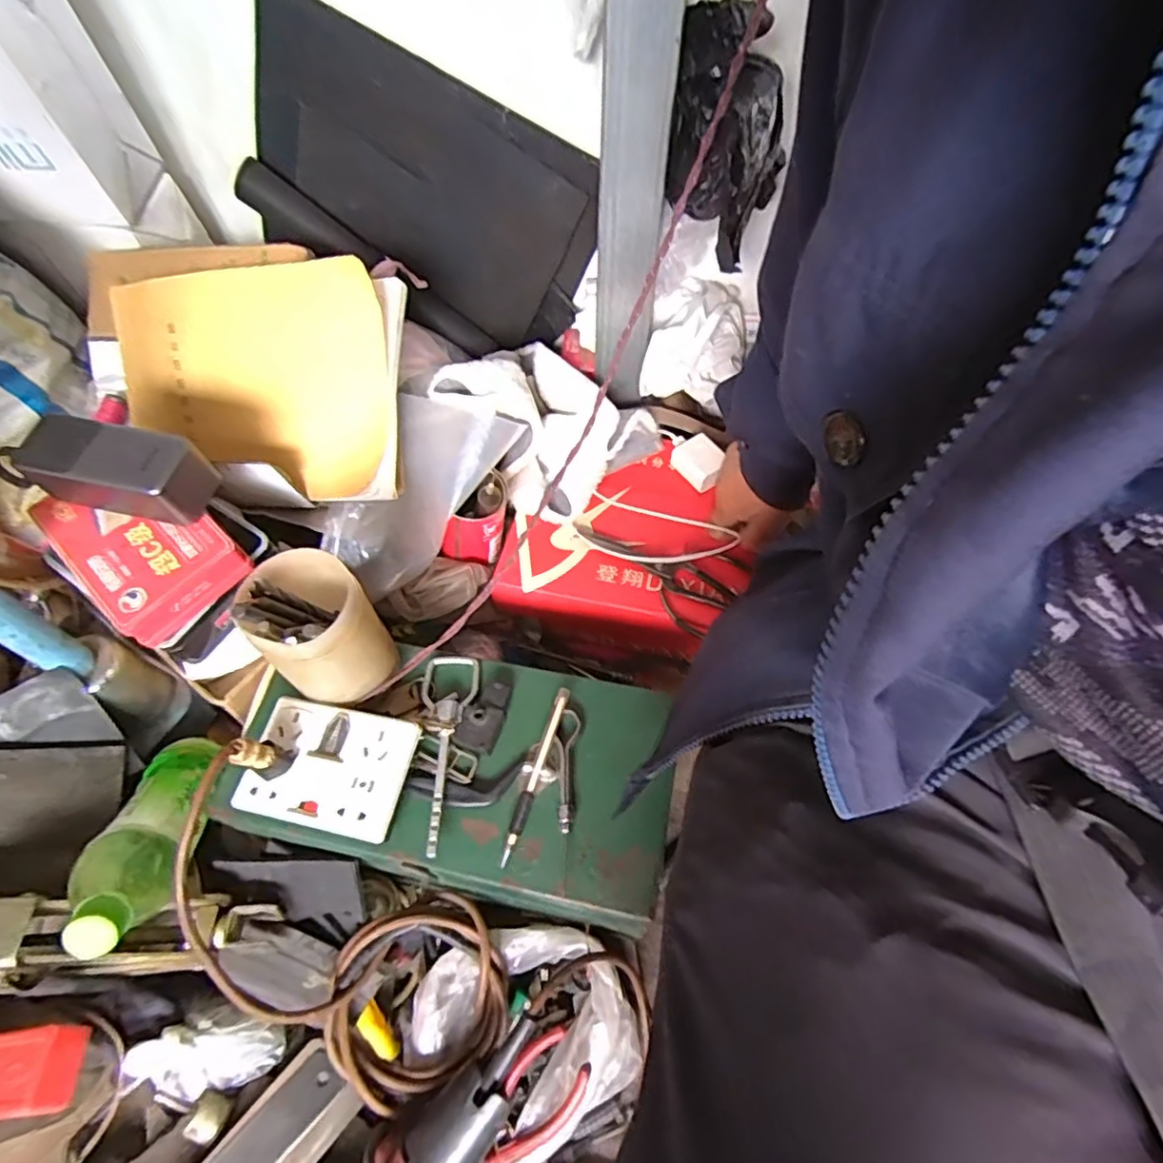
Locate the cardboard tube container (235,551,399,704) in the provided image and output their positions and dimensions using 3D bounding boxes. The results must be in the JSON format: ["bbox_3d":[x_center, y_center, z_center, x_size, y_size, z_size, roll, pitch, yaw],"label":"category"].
[{"bbox_3d":[-0.188,0.035,0.456,0.080,0.098,0.076,0,55,0],"label":"cardboard tube container"}]

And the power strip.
[{"bbox_3d":[-0.183,0.133,0.457,0.118,0.029,0.083,11,56,7],"label":"power strip"}]

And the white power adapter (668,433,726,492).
[{"bbox_3d":[0.128,-0.128,0.679,0.040,0.028,0.055,-30,61,-19],"label":"white power adapter"}]

